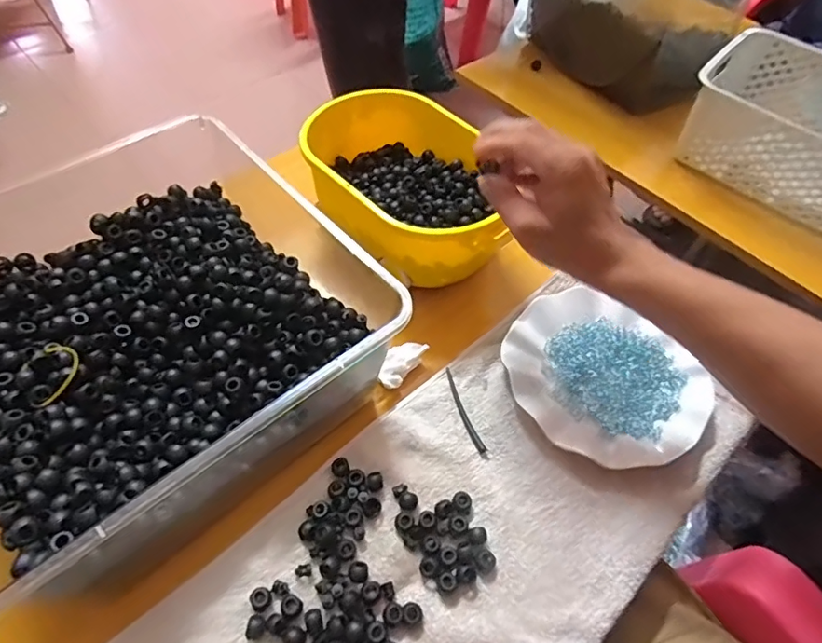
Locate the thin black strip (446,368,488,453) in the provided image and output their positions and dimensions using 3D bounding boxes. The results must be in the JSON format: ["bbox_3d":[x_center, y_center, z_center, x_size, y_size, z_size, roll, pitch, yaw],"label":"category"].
[{"bbox_3d":[0.046,0.079,0.466,0.010,0.005,0.084,-15,56,-15],"label":"thin black strip"}]

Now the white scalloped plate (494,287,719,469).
[{"bbox_3d":[0.176,0.053,0.486,0.163,0.026,0.176,-32,62,-24],"label":"white scalloped plate"}]

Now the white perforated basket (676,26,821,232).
[{"bbox_3d":[0.522,-0.236,0.667,0.304,0.108,0.213,37,60,21],"label":"white perforated basket"}]

